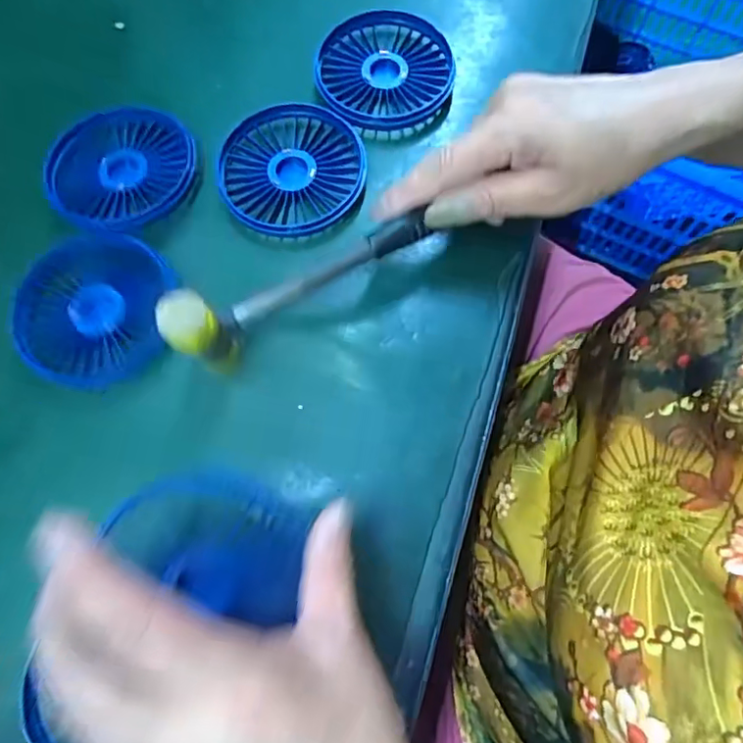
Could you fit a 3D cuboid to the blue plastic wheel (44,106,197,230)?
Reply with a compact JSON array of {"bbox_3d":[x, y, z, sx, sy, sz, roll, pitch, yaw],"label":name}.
[{"bbox_3d":[-0.149,-0.123,0.331,0.081,0.008,0.086,0,72,1],"label":"blue plastic wheel"}]

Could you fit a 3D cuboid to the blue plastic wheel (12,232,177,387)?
[{"bbox_3d":[-0.153,-0.035,0.309,0.085,0.010,0.086,0,72,1],"label":"blue plastic wheel"}]

